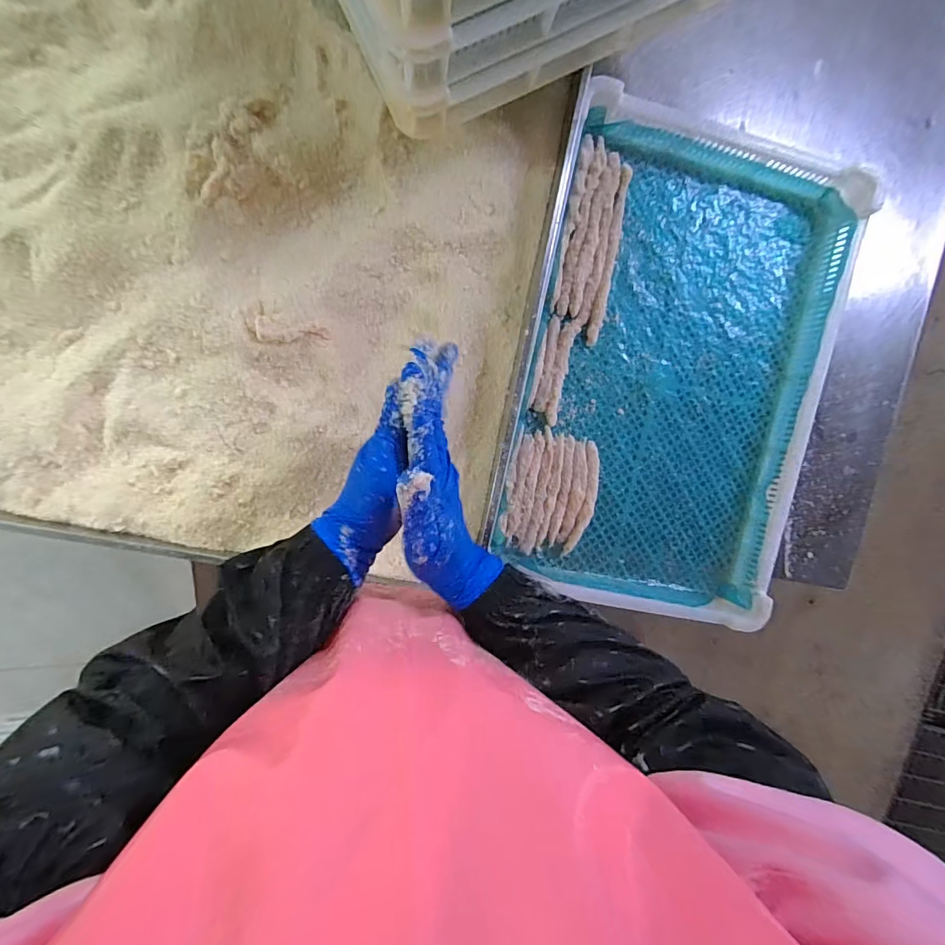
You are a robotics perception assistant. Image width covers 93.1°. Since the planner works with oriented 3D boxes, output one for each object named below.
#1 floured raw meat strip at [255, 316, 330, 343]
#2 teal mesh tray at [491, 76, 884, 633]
[{"bbox_3d":[-0.199,-0.153,0.497,0.074,0.025,0.025,8,90,-8],"label":"floured raw meat strip"},{"bbox_3d":[0.256,-0.118,0.574,0.401,0.067,0.606,11,90,-8],"label":"teal mesh tray"}]

